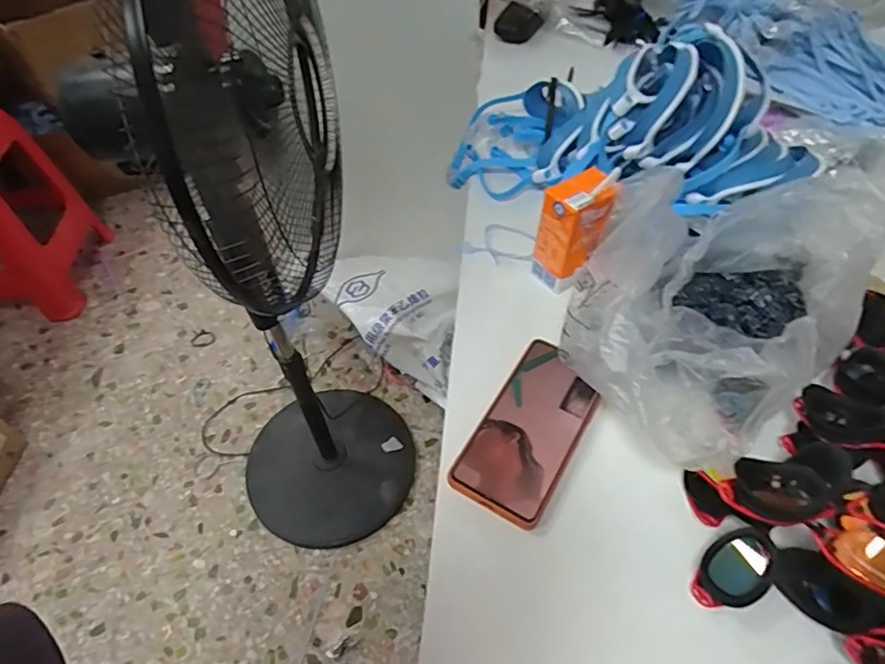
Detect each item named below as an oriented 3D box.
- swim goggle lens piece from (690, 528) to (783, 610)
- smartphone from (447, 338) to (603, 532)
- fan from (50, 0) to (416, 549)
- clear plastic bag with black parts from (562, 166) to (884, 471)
[{"bbox_3d":[0.205,0.166,0.387,0.064,0.018,0.040,-25,56,-18],"label":"swim goggle lens piece"},{"bbox_3d":[0.076,0.078,0.460,0.077,0.008,0.158,26,57,20],"label":"smartphone"},{"bbox_3d":[-0.250,-0.022,0.857,0.340,1.100,0.327,-31,58,-22],"label":"fan"},{"bbox_3d":[0.213,-0.023,0.457,0.184,0.137,0.262,21,55,16],"label":"clear plastic bag with black parts"}]

